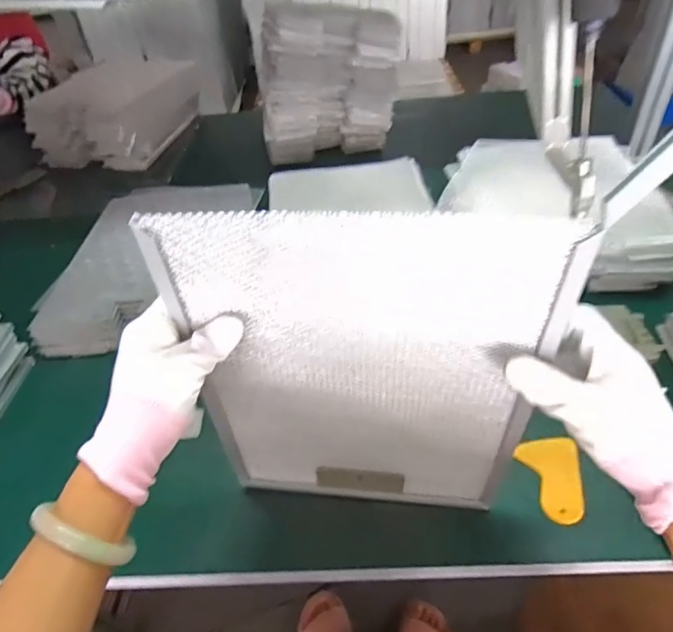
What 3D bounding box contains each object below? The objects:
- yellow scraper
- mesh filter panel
[{"bbox_3d":[0.215,0.164,0.498,0.056,0.004,0.079,-11,72,12],"label":"yellow scraper"},{"bbox_3d":[0.027,0.057,0.391,0.255,0.328,0.022,2,47,7],"label":"mesh filter panel"}]

